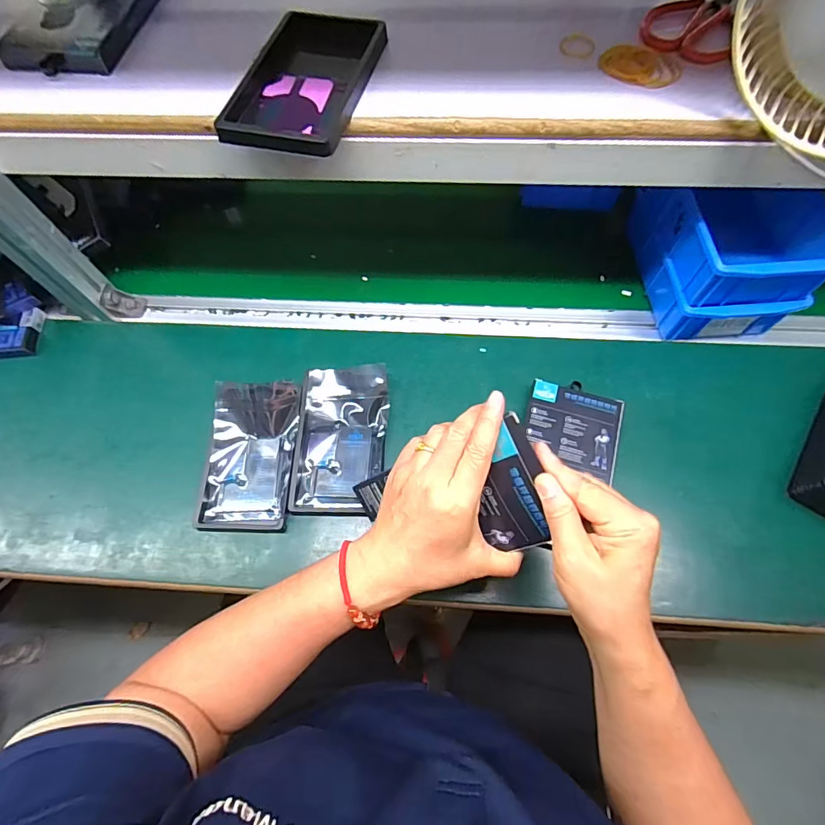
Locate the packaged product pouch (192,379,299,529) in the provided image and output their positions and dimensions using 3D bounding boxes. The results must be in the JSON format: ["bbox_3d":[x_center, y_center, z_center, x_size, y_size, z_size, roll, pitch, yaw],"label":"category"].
[{"bbox_3d":[-0.170,0.044,0.472,0.091,0.023,0.154,1,70,2],"label":"packaged product pouch"}]

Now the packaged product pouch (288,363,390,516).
[{"bbox_3d":[-0.076,0.025,0.474,0.093,0.025,0.155,1,70,2],"label":"packaged product pouch"}]

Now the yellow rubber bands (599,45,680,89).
[{"bbox_3d":[0.184,-0.280,0.368,0.063,0.010,0.035,25,69,13],"label":"yellow rubber bands"}]

